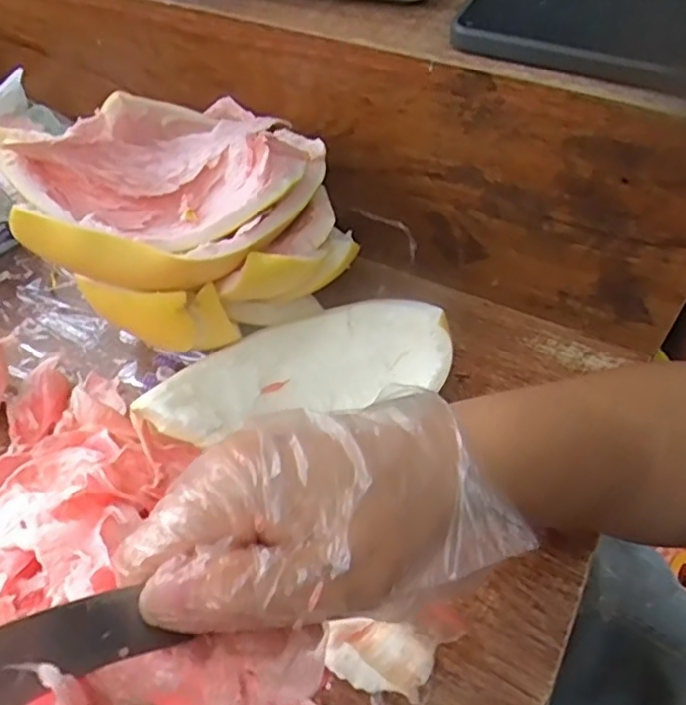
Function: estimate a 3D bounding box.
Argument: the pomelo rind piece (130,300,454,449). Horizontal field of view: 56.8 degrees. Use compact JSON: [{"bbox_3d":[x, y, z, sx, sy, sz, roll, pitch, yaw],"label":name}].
[{"bbox_3d":[-0.026,0.007,0.344,0.157,0.062,0.076,-9,51,-4],"label":"pomelo rind piece"}]

